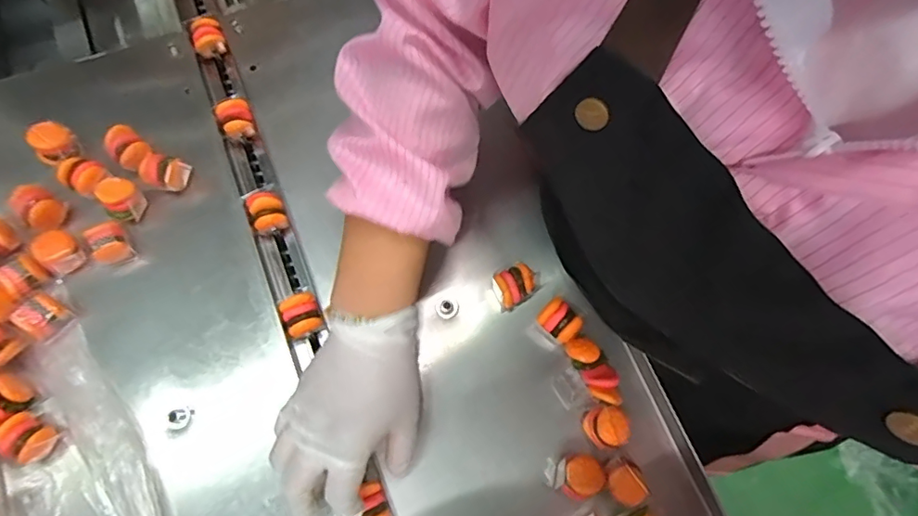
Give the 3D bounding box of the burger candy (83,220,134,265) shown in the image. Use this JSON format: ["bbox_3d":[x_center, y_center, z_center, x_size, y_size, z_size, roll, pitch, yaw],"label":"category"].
[{"bbox_3d":[-0.291,-0.012,0.441,0.026,0.037,0.027,-24,77,-7],"label":"burger candy"}]

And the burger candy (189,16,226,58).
[{"bbox_3d":[-0.251,-0.220,0.527,0.030,0.024,0.033,0,75,-1],"label":"burger candy"}]

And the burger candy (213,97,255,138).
[{"bbox_3d":[-0.211,-0.131,0.496,0.032,0.024,0.030,-26,77,-8],"label":"burger candy"}]

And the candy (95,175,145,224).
[{"bbox_3d":[-0.289,-0.049,0.454,0.031,0.041,0.033,0,75,-1],"label":"candy"}]

